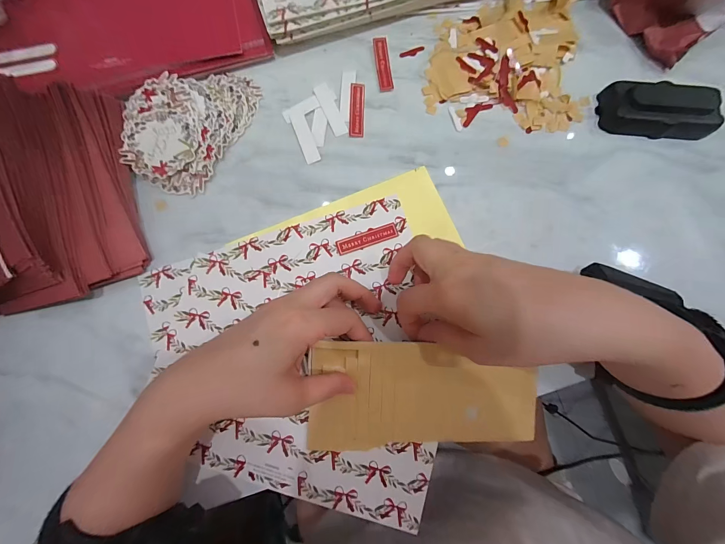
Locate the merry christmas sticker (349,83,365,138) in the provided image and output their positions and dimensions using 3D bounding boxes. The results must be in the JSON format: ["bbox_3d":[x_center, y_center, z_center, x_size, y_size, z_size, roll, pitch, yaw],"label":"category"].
[{"bbox_3d":[-0.006,-0.169,0.317,0.015,0.004,0.061,1,81,1],"label":"merry christmas sticker"}]

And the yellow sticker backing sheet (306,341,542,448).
[{"bbox_3d":[0.051,0.102,0.257,0.188,0.013,0.092,0,100,-1],"label":"yellow sticker backing sheet"}]

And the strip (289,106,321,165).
[{"bbox_3d":[-0.059,-0.141,0.311,0.015,0.004,0.063,-19,81,-3],"label":"strip"}]

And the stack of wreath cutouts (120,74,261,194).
[{"bbox_3d":[-0.178,-0.154,0.308,0.107,0.016,0.141,31,82,5],"label":"stack of wreath cutouts"}]

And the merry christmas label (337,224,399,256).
[{"bbox_3d":[0.005,-0.032,0.292,0.059,0.004,0.015,-19,81,-3],"label":"merry christmas label"}]

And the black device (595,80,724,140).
[{"bbox_3d":[0.294,-0.162,0.302,0.101,0.023,0.054,2,81,1],"label":"black device"}]

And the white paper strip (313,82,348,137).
[{"bbox_3d":[-0.033,-0.170,0.317,0.015,0.004,0.062,-23,81,-3],"label":"white paper strip"}]

